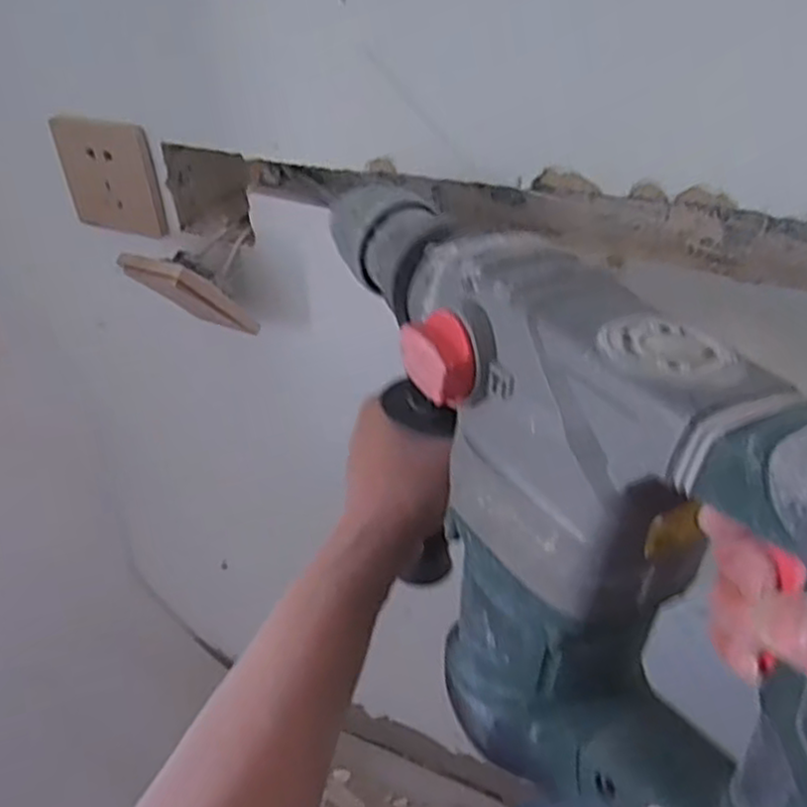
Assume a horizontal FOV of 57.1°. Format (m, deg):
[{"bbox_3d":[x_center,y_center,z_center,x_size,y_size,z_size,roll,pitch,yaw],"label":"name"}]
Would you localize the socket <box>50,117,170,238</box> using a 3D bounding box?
[{"bbox_3d":[-0.226,-0.174,0.572,0.082,0.085,0.009,11,40,16],"label":"socket"}]

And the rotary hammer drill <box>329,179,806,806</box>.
[{"bbox_3d":[0.063,0.038,0.325,0.085,0.194,0.309,-19,41,-21],"label":"rotary hammer drill"}]

